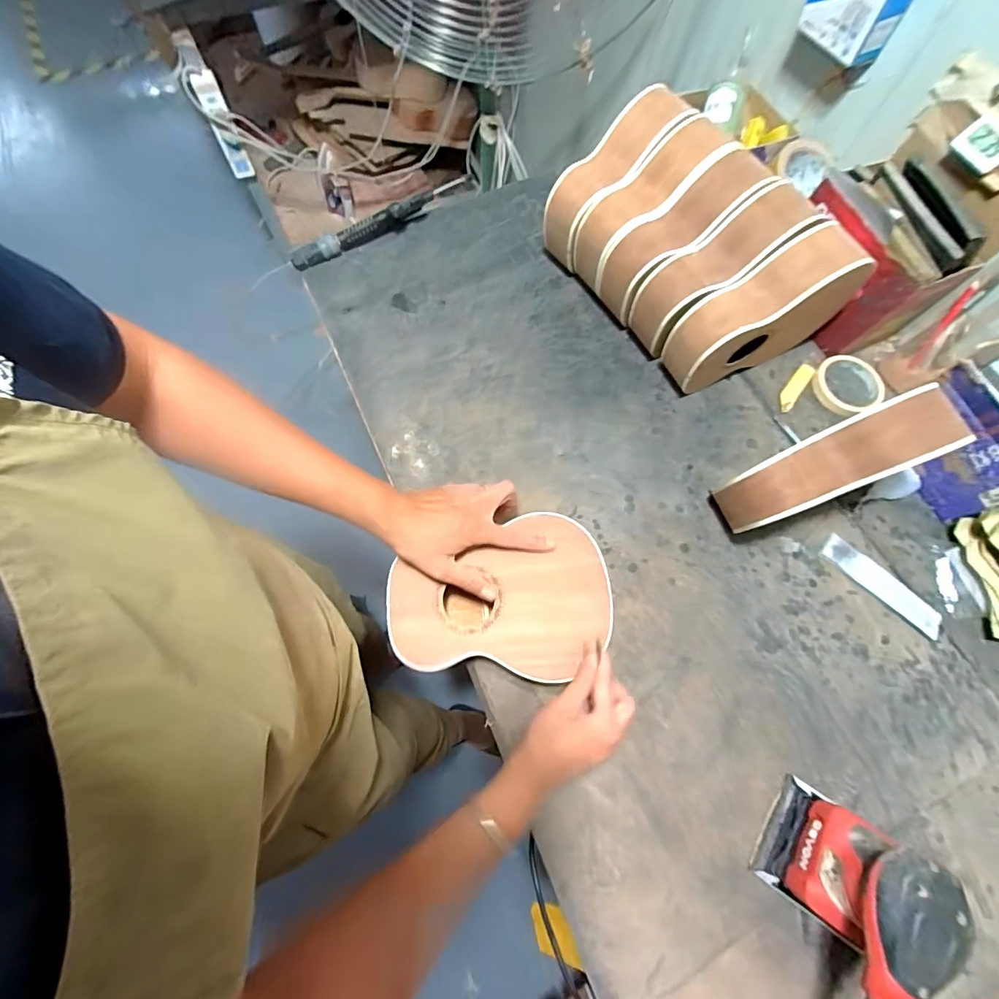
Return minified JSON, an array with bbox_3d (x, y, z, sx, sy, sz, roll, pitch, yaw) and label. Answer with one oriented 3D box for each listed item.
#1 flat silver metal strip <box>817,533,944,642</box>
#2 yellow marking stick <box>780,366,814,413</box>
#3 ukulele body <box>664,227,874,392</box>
[{"bbox_3d":[0.477,0.107,0.571,0.157,0.005,0.043,41,70,9],"label":"flat silver metal strip"},{"bbox_3d":[0.434,-0.165,0.670,0.023,0.009,0.092,37,74,10],"label":"yellow marking stick"},{"bbox_3d":[0.339,-0.239,0.594,0.247,0.187,0.070,-24,74,-9],"label":"ukulele body"}]

